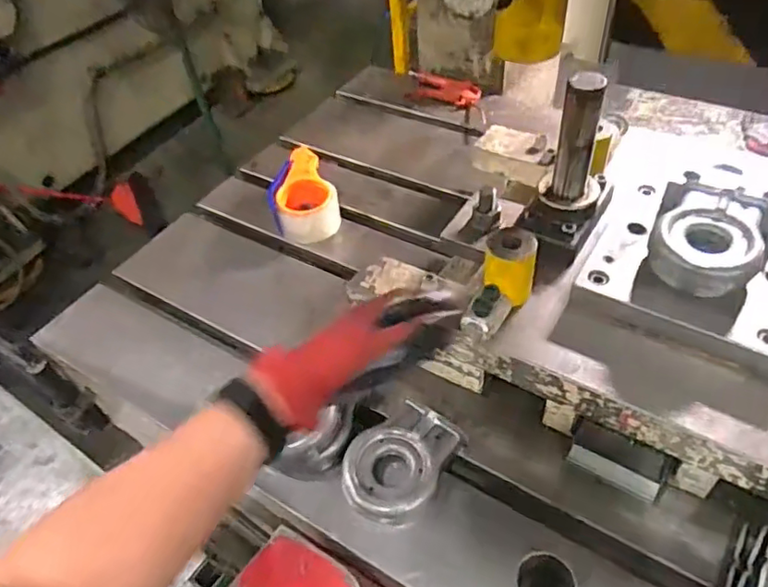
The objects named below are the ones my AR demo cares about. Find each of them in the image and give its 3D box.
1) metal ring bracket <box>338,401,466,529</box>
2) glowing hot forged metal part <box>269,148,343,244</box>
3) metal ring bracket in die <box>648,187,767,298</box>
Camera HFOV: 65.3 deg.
[{"bbox_3d":[0.016,0.175,0.627,0.098,0.036,0.122,24,54,26],"label":"metal ring bracket"},{"bbox_3d":[-0.123,-0.150,0.907,0.099,0.061,0.151,-13,47,-5],"label":"glowing hot forged metal part"},{"bbox_3d":[0.327,-0.052,0.613,0.097,0.051,0.123,15,50,19],"label":"metal ring bracket in die"}]

